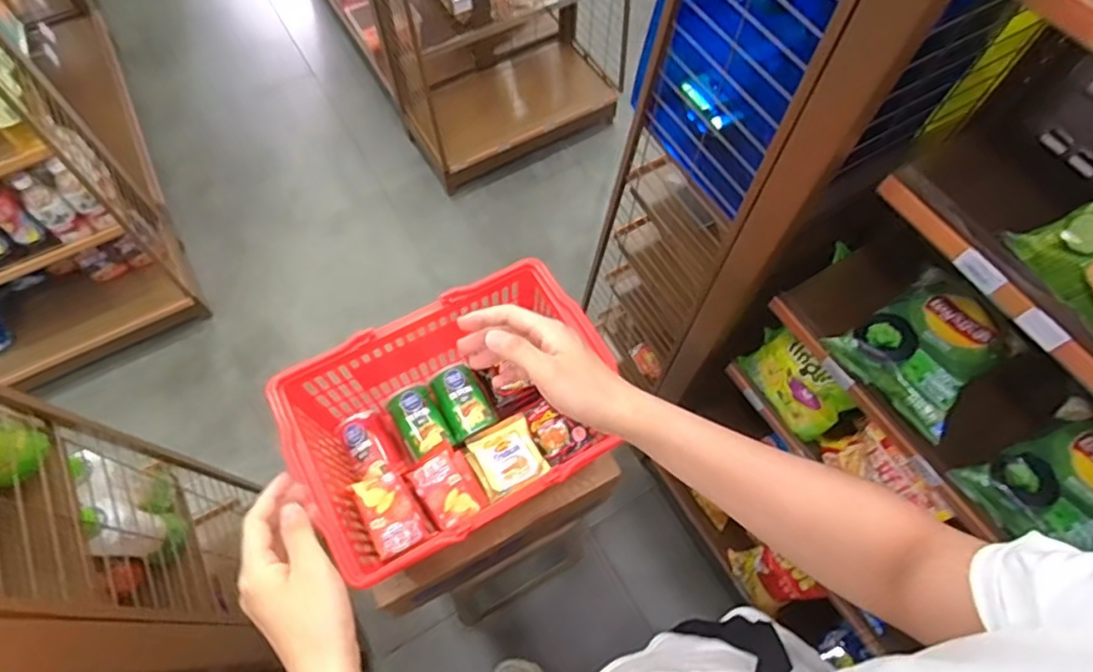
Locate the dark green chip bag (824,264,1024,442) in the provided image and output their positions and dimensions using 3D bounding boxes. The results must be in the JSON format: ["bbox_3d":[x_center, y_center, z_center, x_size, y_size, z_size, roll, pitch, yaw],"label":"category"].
[{"bbox_3d":[0.468,0.006,0.772,0.187,0.048,0.157,-35,70,-18],"label":"dark green chip bag"}]

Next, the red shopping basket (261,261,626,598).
[{"bbox_3d":[-0.119,0.122,0.877,0.402,0.182,0.294,-28,68,-15],"label":"red shopping basket"}]

